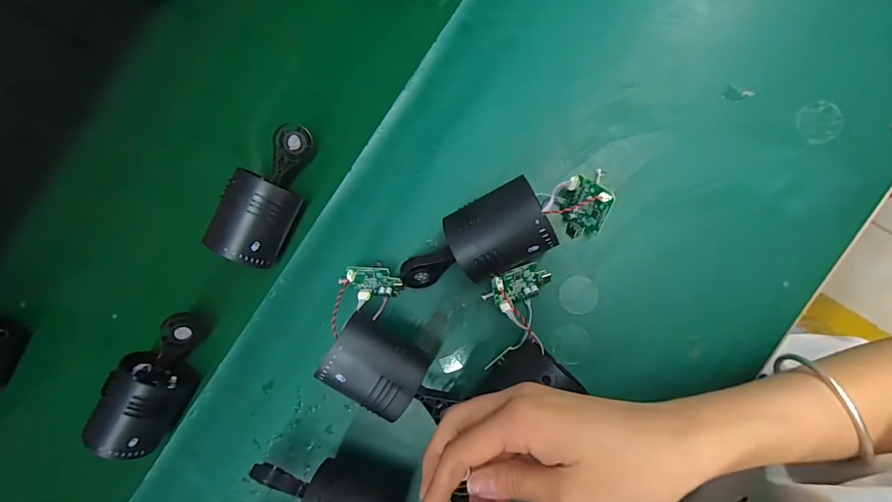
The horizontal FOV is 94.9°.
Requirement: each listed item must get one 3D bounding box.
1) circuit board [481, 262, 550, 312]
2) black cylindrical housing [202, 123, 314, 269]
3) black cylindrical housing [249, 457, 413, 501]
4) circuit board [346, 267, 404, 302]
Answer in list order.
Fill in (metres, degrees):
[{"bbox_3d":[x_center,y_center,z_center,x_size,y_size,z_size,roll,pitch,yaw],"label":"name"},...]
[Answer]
[{"bbox_3d":[0.053,0.027,0.303,0.049,0.008,0.033,-17,128,-6],"label":"circuit board"},{"bbox_3d":[-0.141,-0.046,0.328,0.048,0.042,0.116,25,93,6],"label":"black cylindrical housing"},{"bbox_3d":[-0.089,0.181,0.305,0.113,0.058,0.052,14,92,6],"label":"black cylindrical housing"},{"bbox_3d":[-0.055,0.025,0.317,0.038,0.035,0.008,-5,43,11],"label":"circuit board"}]

